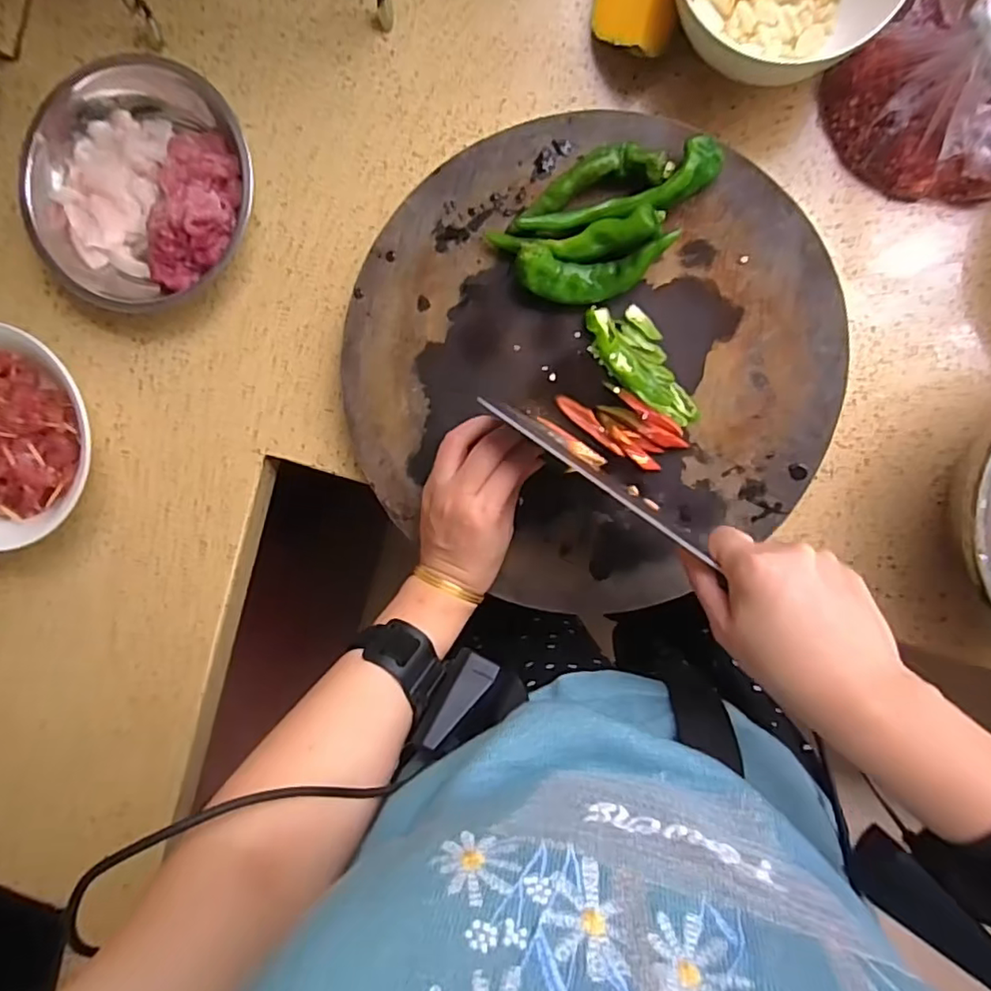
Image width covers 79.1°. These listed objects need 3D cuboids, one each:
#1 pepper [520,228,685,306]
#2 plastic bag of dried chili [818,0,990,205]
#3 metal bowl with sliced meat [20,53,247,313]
[{"bbox_3d":[0.071,-0.160,0.434,0.108,0.032,0.038,-2,94,5],"label":"pepper"},{"bbox_3d":[0.310,-0.271,0.396,0.090,0.138,0.147,-30,91,7],"label":"plastic bag of dried chili"},{"bbox_3d":[-0.297,-0.257,0.499,0.190,0.051,0.180,0,94,5],"label":"metal bowl with sliced meat"}]

